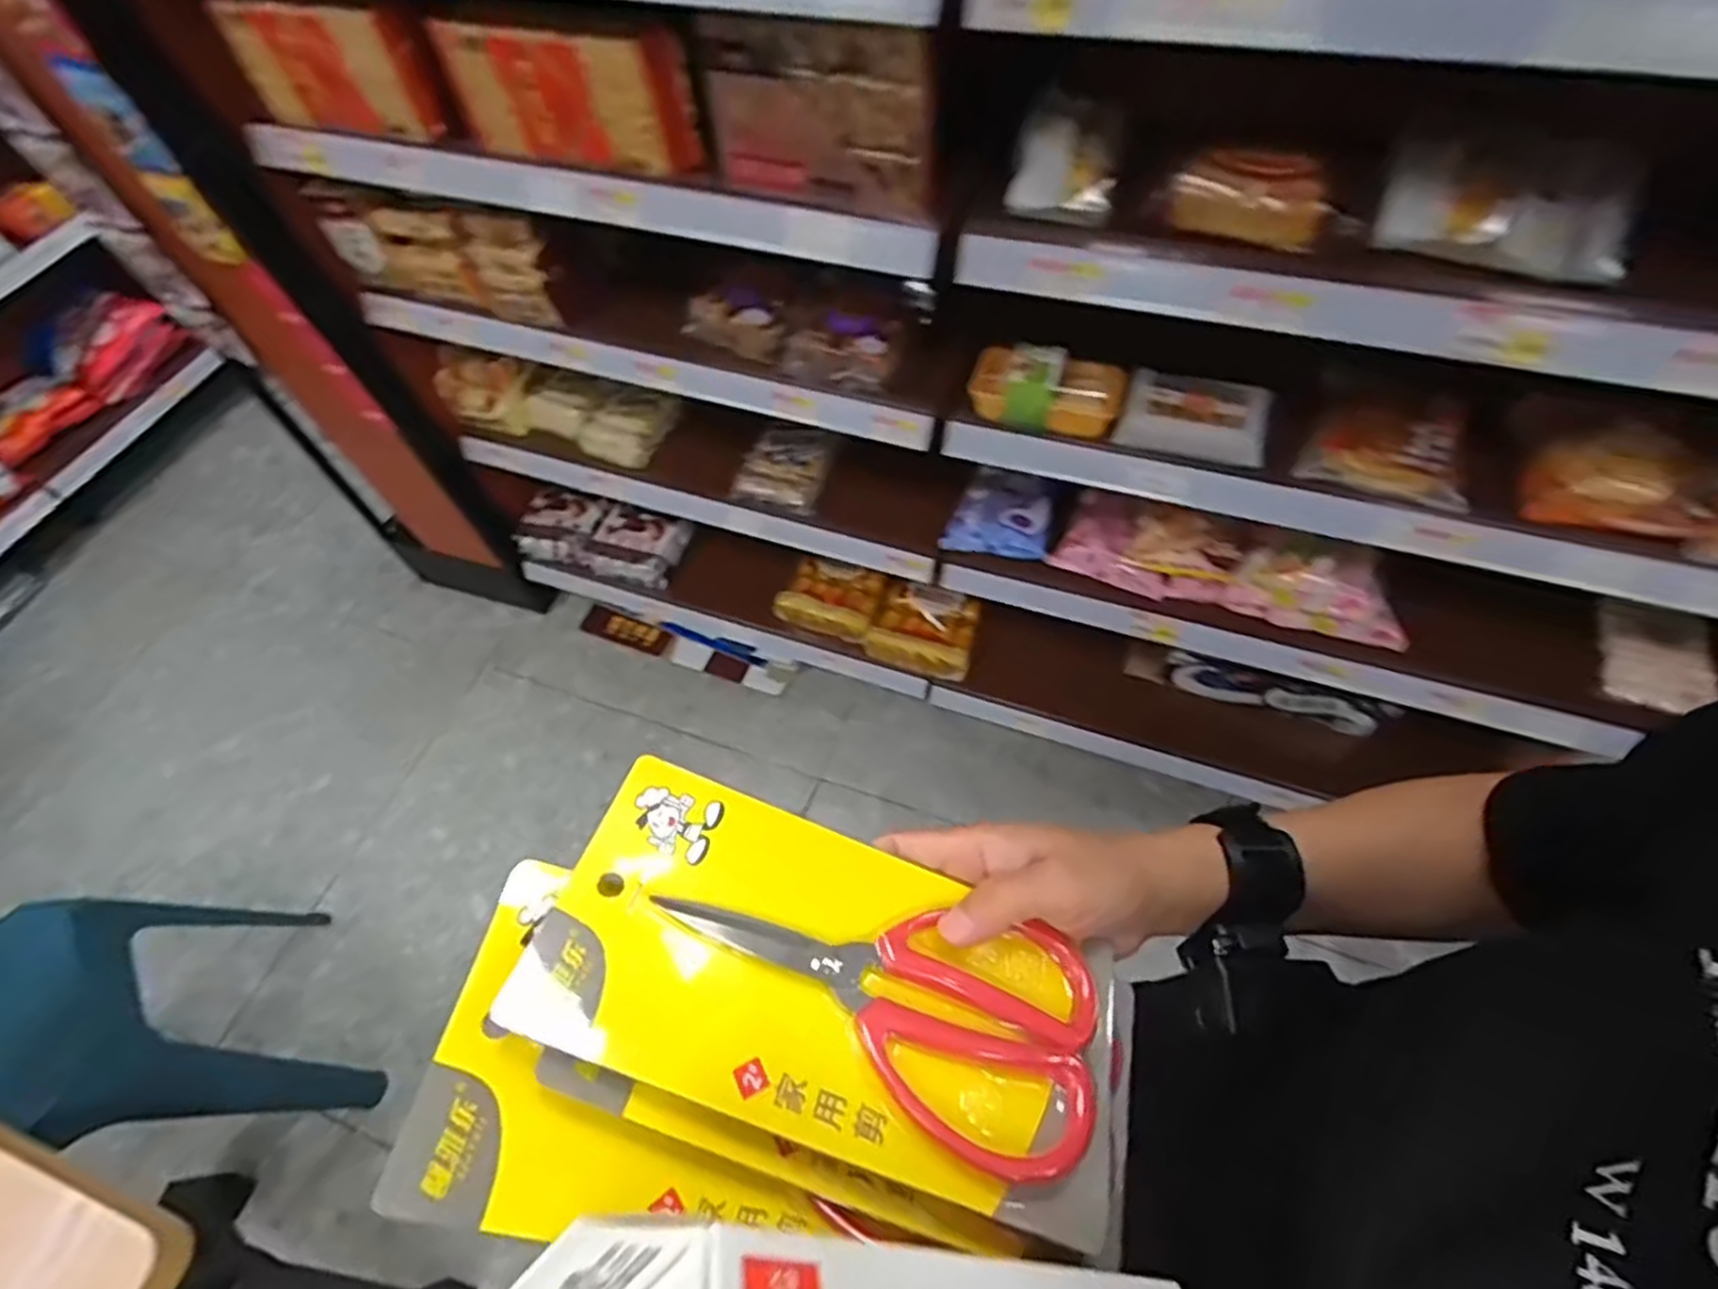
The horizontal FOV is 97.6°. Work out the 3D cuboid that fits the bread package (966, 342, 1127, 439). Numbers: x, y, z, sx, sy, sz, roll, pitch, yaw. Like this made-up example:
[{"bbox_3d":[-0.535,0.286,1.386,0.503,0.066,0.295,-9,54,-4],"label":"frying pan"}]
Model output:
[{"bbox_3d":[0.212,-0.291,0.856,0.167,0.060,0.076,11,60,11],"label":"bread package"}]

